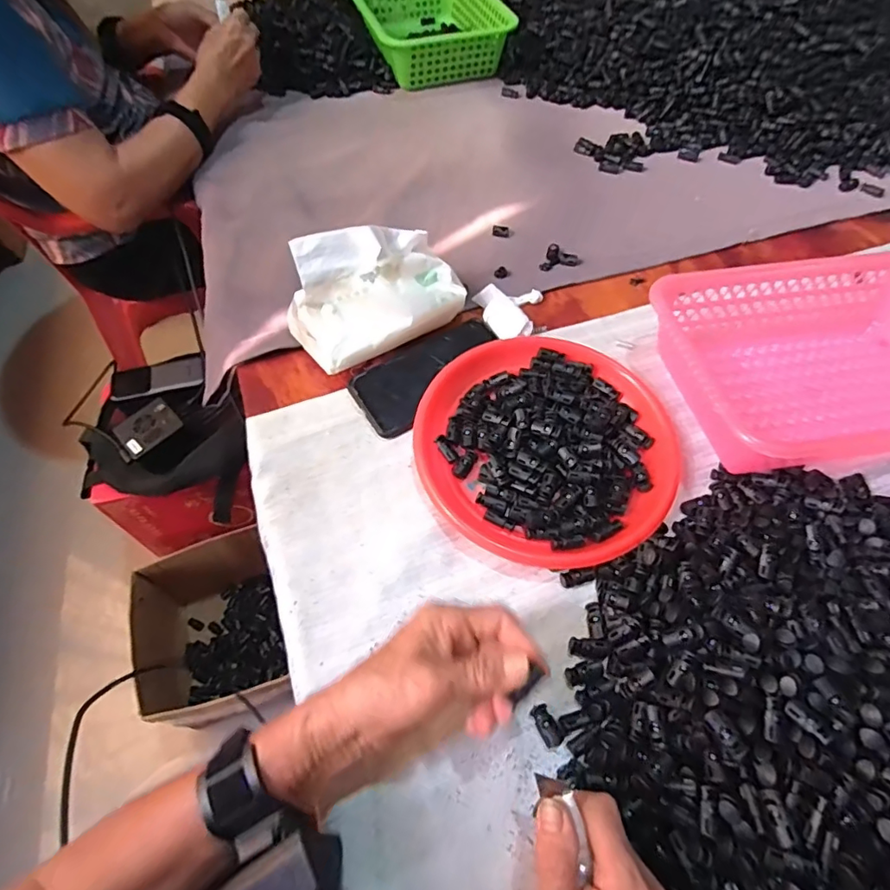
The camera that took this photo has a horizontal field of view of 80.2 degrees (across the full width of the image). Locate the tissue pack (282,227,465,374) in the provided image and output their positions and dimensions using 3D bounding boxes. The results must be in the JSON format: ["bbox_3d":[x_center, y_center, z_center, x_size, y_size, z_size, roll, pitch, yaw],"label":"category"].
[{"bbox_3d":[-0.070,-0.152,0.528,0.167,0.100,0.089,-29,64,-16],"label":"tissue pack"}]

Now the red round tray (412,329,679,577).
[{"bbox_3d":[0.091,-0.004,0.481,0.222,0.027,0.218,0,59,0],"label":"red round tray"}]

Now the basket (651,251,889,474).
[{"bbox_3d":[0.357,-0.081,0.504,0.302,0.074,0.206,-5,59,-3],"label":"basket"}]

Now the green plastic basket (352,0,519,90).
[{"bbox_3d":[-0.027,-0.701,0.880,0.216,0.073,0.269,-18,61,-10],"label":"green plastic basket"}]

